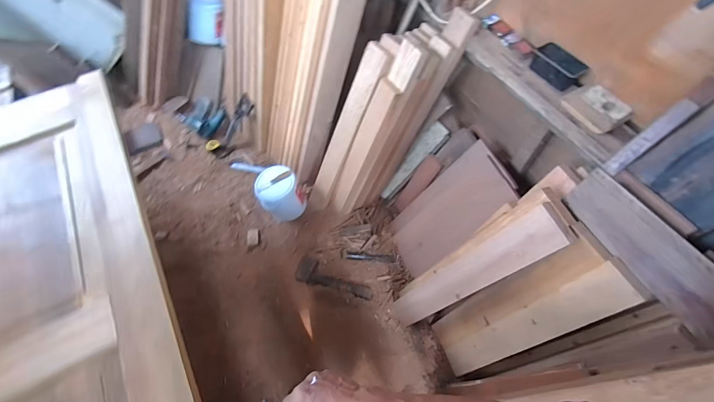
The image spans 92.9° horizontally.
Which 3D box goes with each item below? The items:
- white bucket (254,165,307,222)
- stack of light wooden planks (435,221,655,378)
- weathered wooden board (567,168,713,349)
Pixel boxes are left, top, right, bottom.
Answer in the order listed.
[{"bbox_3d":[-0.338,-0.021,1.521,0.196,0.233,0.167,-15,61,-10],"label":"white bucket"},{"bbox_3d":[0.455,0.352,1.026,0.066,0.732,0.186,-2,55,-26],"label":"stack of light wooden planks"},{"bbox_3d":[0.633,0.108,0.725,0.023,0.122,0.392,-6,52,-33],"label":"weathered wooden board"}]

